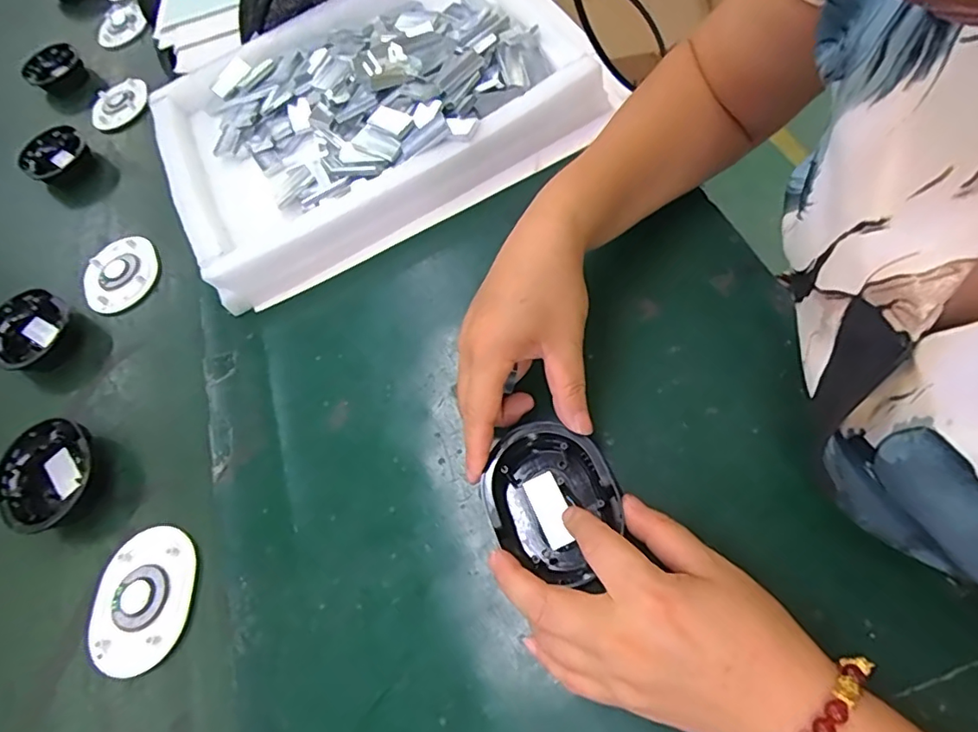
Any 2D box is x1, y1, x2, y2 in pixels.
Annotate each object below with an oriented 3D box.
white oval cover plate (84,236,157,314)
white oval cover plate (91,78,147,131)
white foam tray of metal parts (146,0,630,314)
[{"bbox_3d":[-0.346,-0.088,0.513,0.068,0.019,0.079,-29,57,-18],"label":"white oval cover plate"},{"bbox_3d":[-0.441,-0.315,0.651,0.067,0.010,0.080,-24,66,-5],"label":"white oval cover plate"},{"bbox_3d":[-0.110,-0.248,0.506,0.387,0.058,0.305,-32,63,-3],"label":"white foam tray of metal parts"}]

